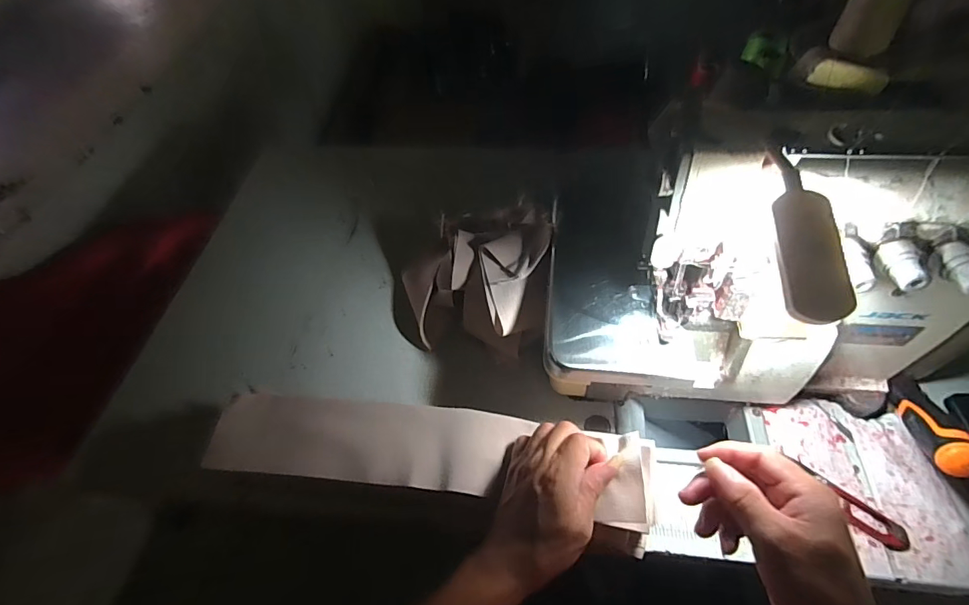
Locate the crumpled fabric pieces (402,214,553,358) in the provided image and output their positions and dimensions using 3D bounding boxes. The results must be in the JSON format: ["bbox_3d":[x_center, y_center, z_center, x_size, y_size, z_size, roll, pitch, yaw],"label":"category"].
[{"bbox_3d":[-0.015,-0.013,0.475,0.168,0.095,0.140,0,56,5],"label":"crumpled fabric pieces"}]

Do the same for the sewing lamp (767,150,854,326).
[{"bbox_3d":[0.183,-0.043,0.253,0.031,0.021,0.108,-1,72,5],"label":"sewing lamp"}]

